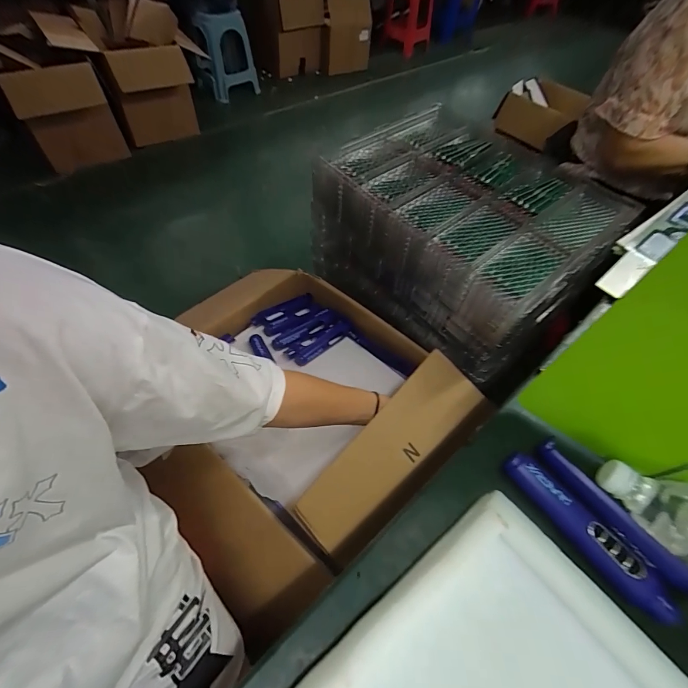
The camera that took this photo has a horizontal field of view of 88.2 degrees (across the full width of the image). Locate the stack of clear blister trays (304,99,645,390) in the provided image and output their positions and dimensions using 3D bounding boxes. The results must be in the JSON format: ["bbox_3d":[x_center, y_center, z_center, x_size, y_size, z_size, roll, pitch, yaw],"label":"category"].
[{"bbox_3d":[0.257,-0.265,0.835,0.450,0.236,0.561,-35,64,-25],"label":"stack of clear blister trays"}]

